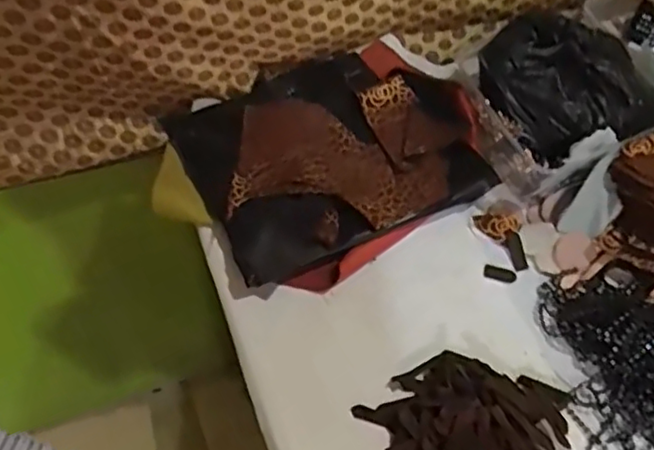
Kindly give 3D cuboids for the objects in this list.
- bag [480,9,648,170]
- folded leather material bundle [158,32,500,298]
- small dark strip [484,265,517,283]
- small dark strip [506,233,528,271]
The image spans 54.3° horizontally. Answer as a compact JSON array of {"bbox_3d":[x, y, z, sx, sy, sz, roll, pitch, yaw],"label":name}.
[{"bbox_3d":[0.215,-0.129,0.569,0.126,0.077,0.124,-17,58,-12],"label":"bag"},{"bbox_3d":[0.005,-0.072,0.601,0.257,0.035,0.228,-25,60,-16],"label":"folded leather material bundle"},{"bbox_3d":[0.150,0.042,0.552,0.027,0.004,0.013,10,57,5],"label":"small dark strip"},{"bbox_3d":[0.167,0.024,0.563,0.012,0.006,0.035,-7,57,-5],"label":"small dark strip"}]

